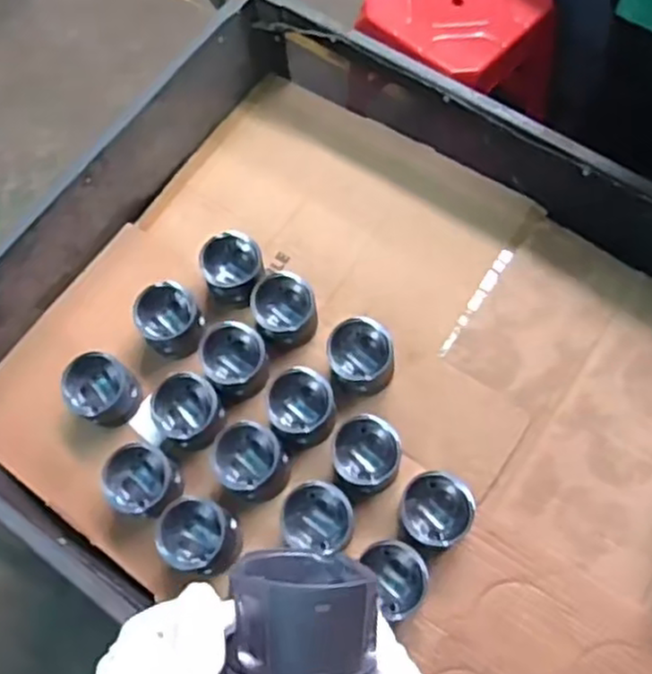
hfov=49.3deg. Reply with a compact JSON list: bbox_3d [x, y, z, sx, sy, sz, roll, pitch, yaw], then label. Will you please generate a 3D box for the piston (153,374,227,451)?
[{"bbox_3d":[-0.183,0.100,0.945,0.086,0.081,0.081,-1,68,3],"label":"piston"}]

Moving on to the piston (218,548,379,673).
[{"bbox_3d":[-0.016,0.167,0.401,0.086,0.089,0.078,1,91,-5],"label":"piston"}]

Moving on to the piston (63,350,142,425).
[{"bbox_3d":[-0.304,0.075,0.969,0.089,0.073,0.088,31,73,14],"label":"piston"}]

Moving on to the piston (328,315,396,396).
[{"bbox_3d":[0.047,0.029,0.953,0.082,0.075,0.090,-1,68,3],"label":"piston"}]

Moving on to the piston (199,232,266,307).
[{"bbox_3d":[-0.131,-0.093,1.018,0.083,0.079,0.089,-1,68,3],"label":"piston"}]

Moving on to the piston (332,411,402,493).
[{"bbox_3d":[0.050,0.151,0.900,0.087,0.064,0.094,-9,68,0],"label":"piston"}]

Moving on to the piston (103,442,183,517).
[{"bbox_3d":[-0.236,0.188,0.919,0.095,0.066,0.088,33,74,15],"label":"piston"}]

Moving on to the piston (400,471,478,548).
[{"bbox_3d":[0.133,0.213,0.864,0.084,0.080,0.088,-1,68,3],"label":"piston"}]

